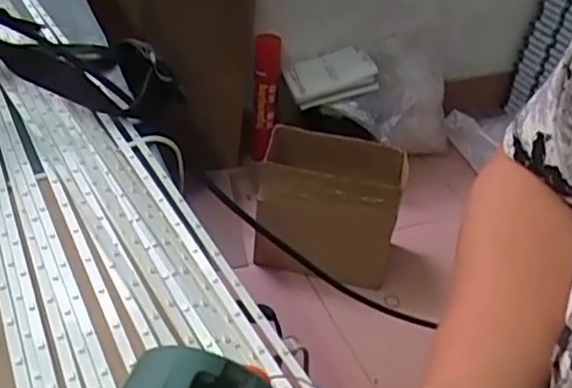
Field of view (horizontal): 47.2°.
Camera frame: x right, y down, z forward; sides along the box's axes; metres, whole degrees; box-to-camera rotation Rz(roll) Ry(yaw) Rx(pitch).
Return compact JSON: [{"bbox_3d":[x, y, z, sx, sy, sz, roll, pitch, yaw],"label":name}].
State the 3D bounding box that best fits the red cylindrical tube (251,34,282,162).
[{"bbox_3d":[-0.039,-0.172,1.195,0.047,0.339,0.052,6,58,-1],"label":"red cylindrical tube"}]

